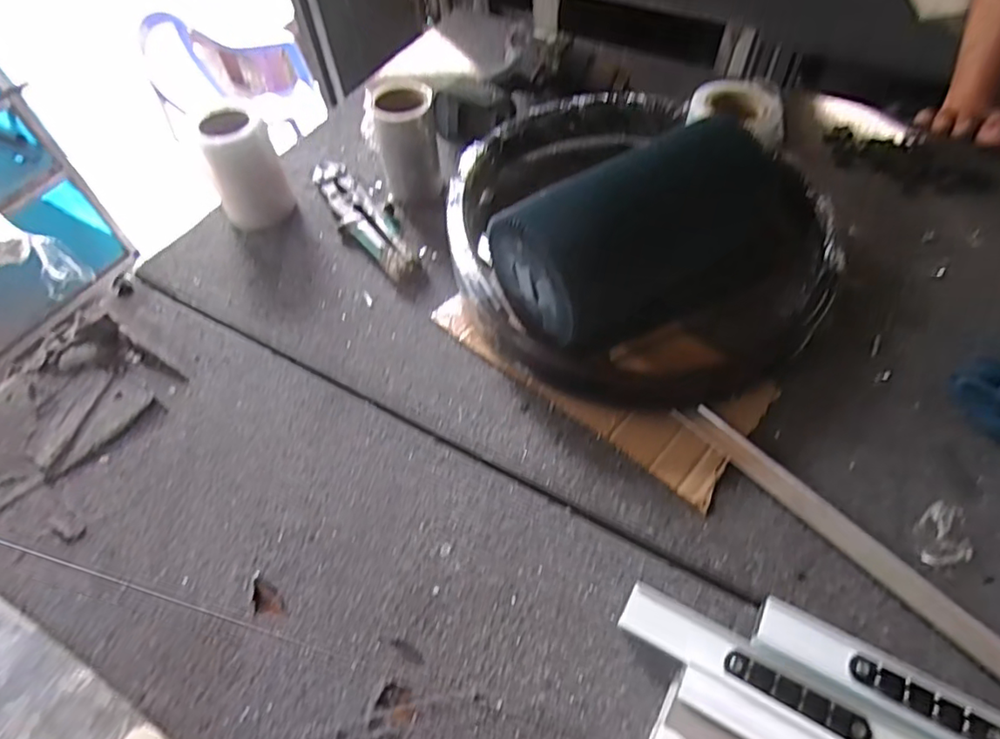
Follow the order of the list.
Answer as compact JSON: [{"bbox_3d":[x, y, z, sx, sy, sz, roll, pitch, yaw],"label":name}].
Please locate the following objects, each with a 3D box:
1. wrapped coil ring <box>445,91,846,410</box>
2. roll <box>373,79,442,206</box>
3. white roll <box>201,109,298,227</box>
[{"bbox_3d":[0.111,-0.128,0.560,0.328,0.055,0.365,-37,61,-21],"label":"wrapped coil ring"},{"bbox_3d":[-0.092,-0.225,0.603,0.060,0.106,0.058,-9,55,-4],"label":"roll"},{"bbox_3d":[-0.255,-0.200,0.600,0.067,0.110,0.067,-1,55,2],"label":"white roll"}]

